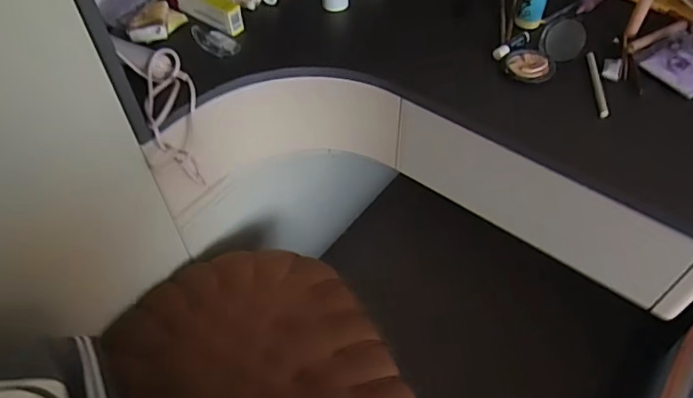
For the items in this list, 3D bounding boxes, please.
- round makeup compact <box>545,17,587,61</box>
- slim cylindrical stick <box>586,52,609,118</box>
[{"bbox_3d":[0.313,-0.231,0.760,0.016,0.056,0.068,-8,55,-37],"label":"round makeup compact"},{"bbox_3d":[0.347,-0.162,0.740,0.013,0.011,0.131,6,51,4],"label":"slim cylindrical stick"}]

